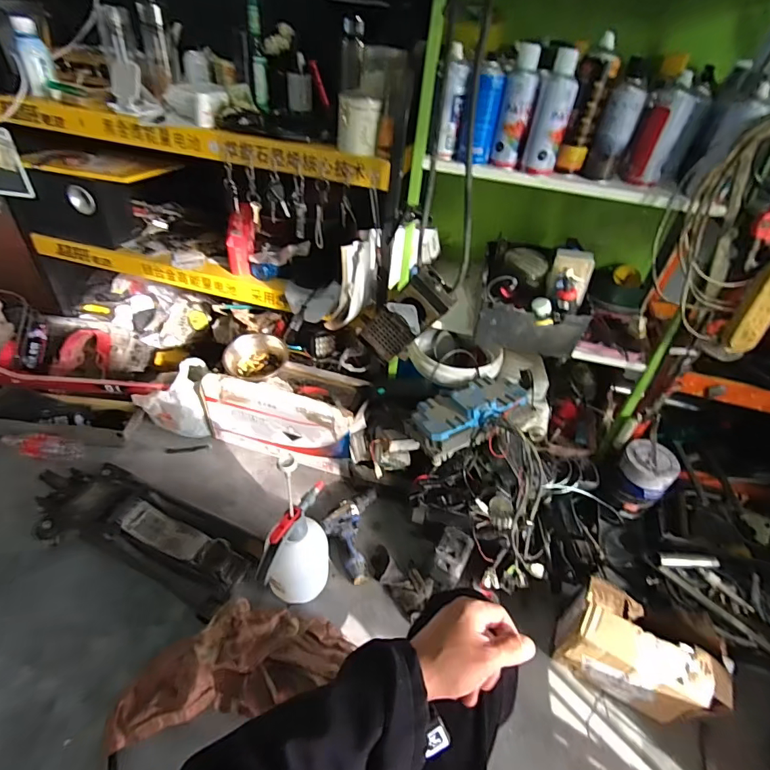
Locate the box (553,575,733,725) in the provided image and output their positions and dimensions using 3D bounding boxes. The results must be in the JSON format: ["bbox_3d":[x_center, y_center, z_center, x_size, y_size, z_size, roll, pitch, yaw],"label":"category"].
[{"bbox_3d":[0.506,0.537,0.890,0.261,0.187,0.143,24,45,18],"label":"box"}]

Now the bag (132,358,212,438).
[{"bbox_3d":[-0.604,0.048,1.274,0.207,0.200,0.127,-15,46,-22],"label":"bag"}]

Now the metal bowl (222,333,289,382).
[{"bbox_3d":[-0.355,-0.075,1.224,0.164,0.097,0.164,4,42,-3],"label":"metal bowl"}]

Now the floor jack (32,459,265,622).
[{"bbox_3d":[-0.559,0.329,1.029,0.547,0.125,0.223,21,44,15],"label":"floor jack"}]

